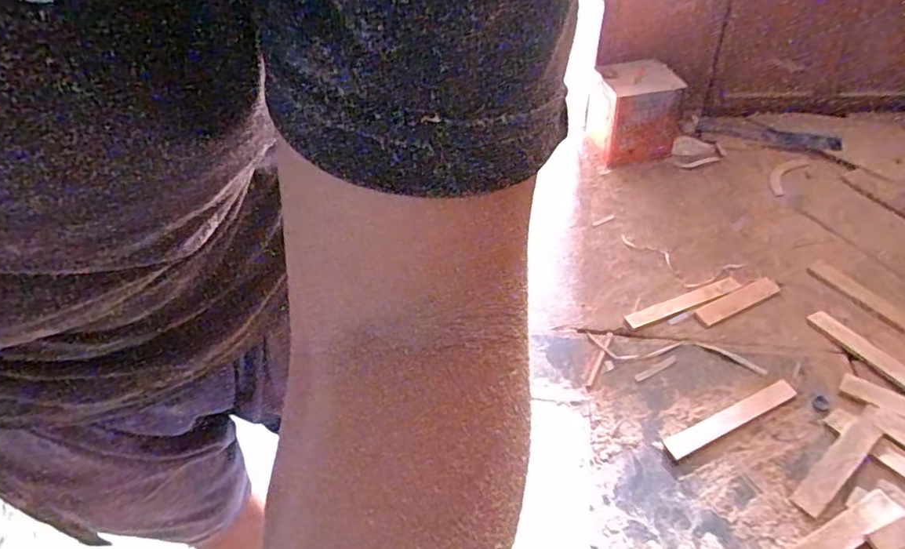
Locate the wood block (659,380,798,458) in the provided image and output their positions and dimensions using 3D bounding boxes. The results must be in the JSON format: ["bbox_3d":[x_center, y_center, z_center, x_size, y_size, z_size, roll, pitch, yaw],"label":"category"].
[{"bbox_3d":[0.585,0.307,1.174,0.296,0.033,0.046,-29,47,2],"label":"wood block"}]

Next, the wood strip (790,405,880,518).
[{"bbox_3d":[0.740,0.354,1.055,0.049,0.021,0.249,38,86,33],"label":"wood strip"}]

